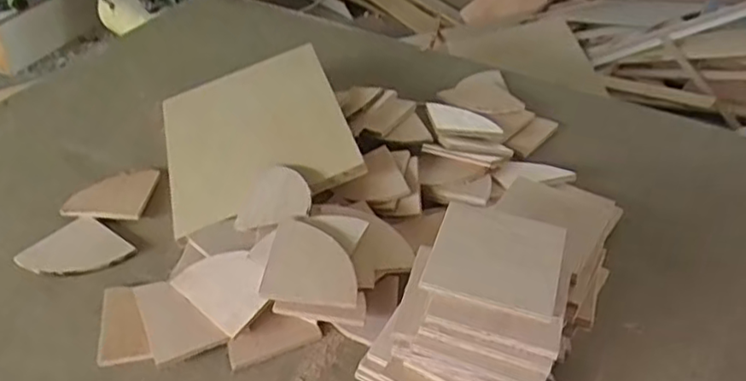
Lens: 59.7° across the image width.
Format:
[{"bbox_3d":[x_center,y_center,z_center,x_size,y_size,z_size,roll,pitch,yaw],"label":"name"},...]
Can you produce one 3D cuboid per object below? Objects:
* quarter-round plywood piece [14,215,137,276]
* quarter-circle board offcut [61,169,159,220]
[{"bbox_3d":[-0.360,0.077,0.791,0.106,0.013,0.097,26,44,25],"label":"quarter-round plywood piece"},{"bbox_3d":[-0.348,0.003,0.878,0.102,0.013,0.102,6,39,2],"label":"quarter-circle board offcut"}]

